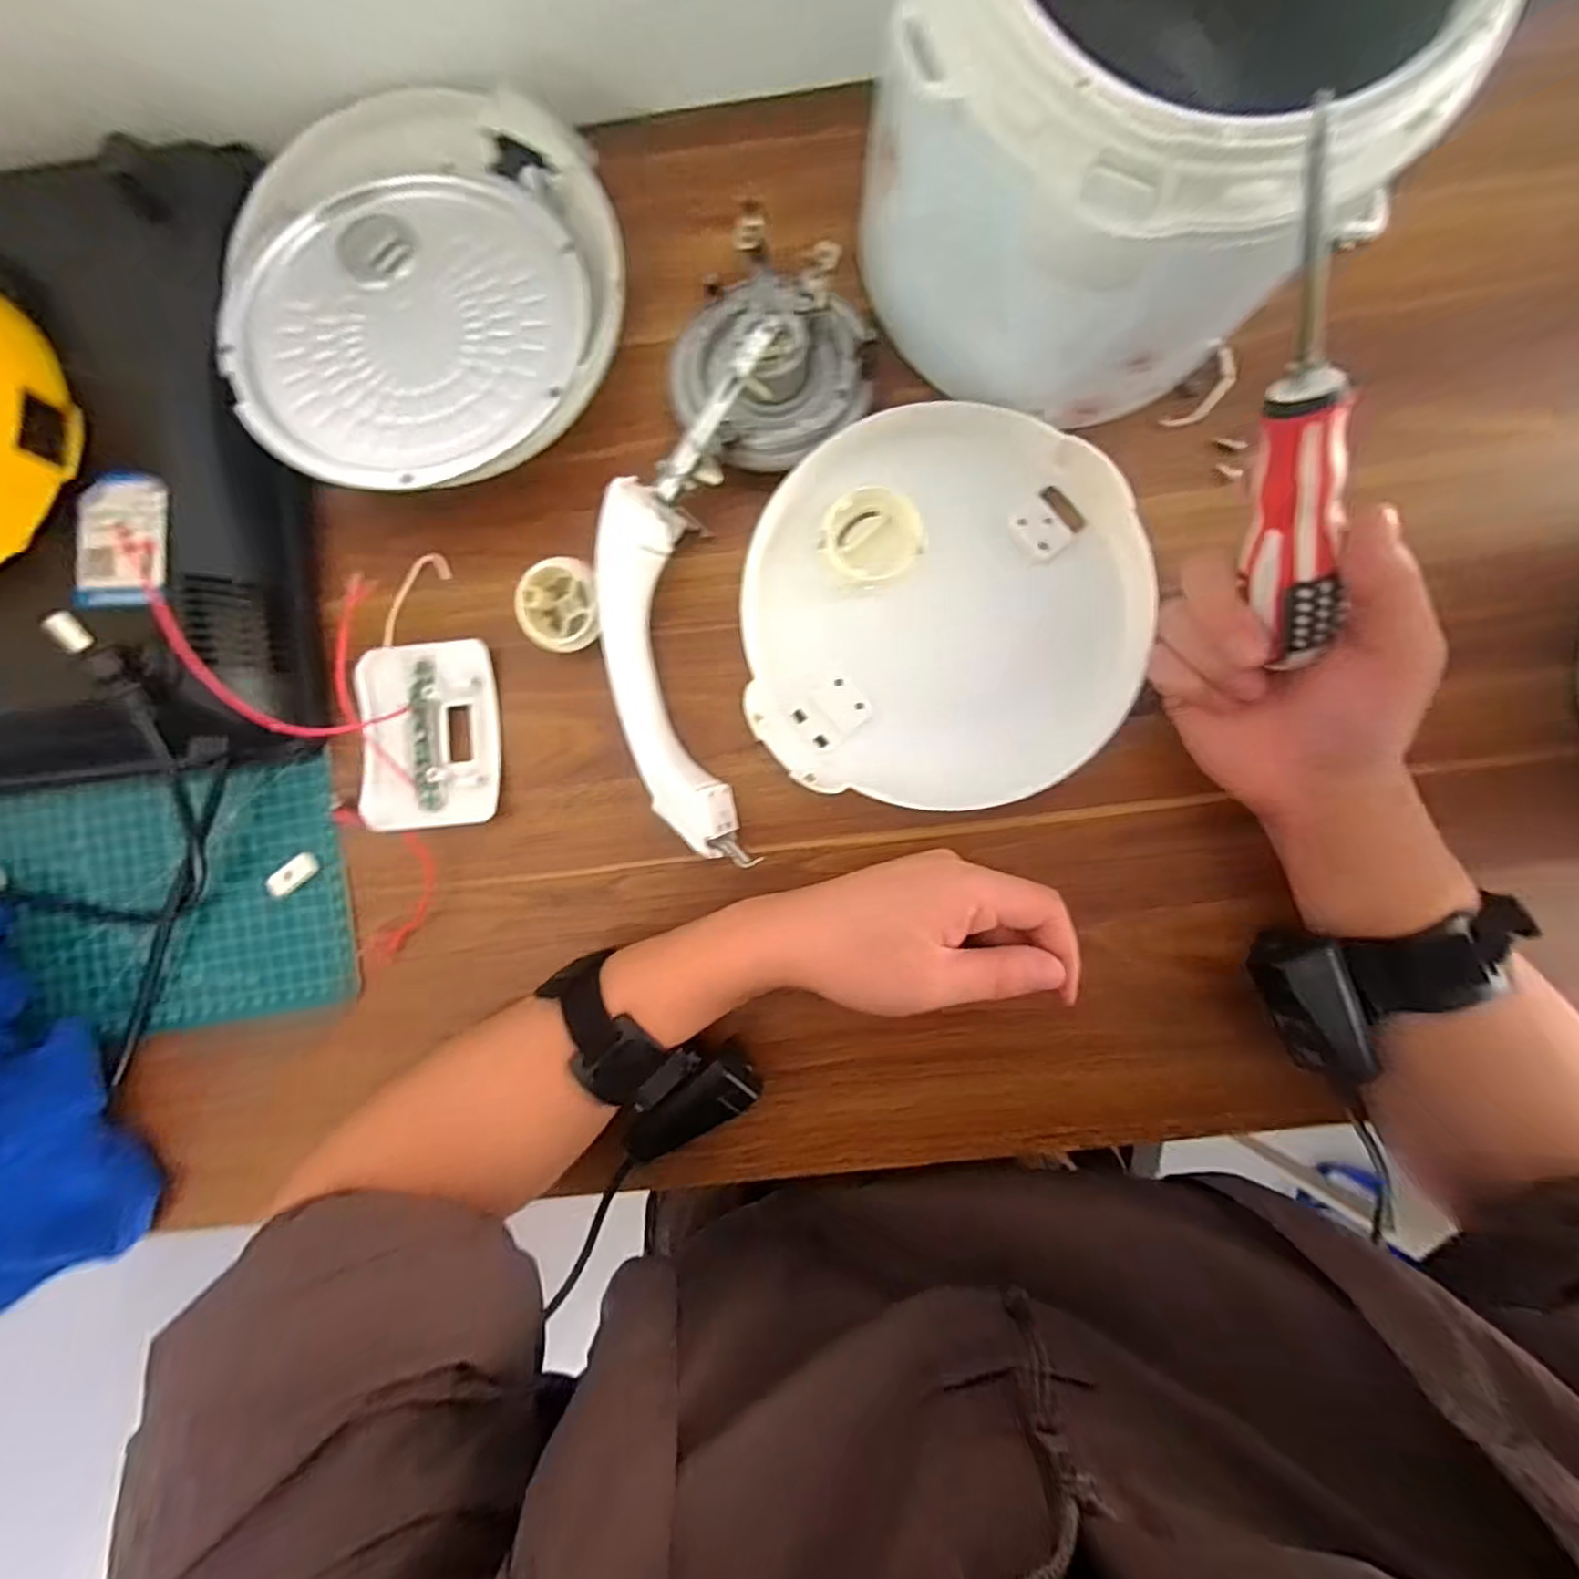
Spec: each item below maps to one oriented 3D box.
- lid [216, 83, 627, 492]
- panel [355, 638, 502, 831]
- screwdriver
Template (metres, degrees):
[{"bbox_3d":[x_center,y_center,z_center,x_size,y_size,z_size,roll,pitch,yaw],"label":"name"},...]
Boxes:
[{"bbox_3d":[-0.191,-0.264,0.347,0.202,0.038,0.216,0,92,2],"label":"lid"},{"bbox_3d":[-0.199,-0.029,0.367,0.073,0.012,0.098,-6,92,2],"label":"panel"},{"bbox_3d":[0.179,-0.121,0.236,0.022,0.020,0.175,-24,122,2],"label":"screwdriver"}]

